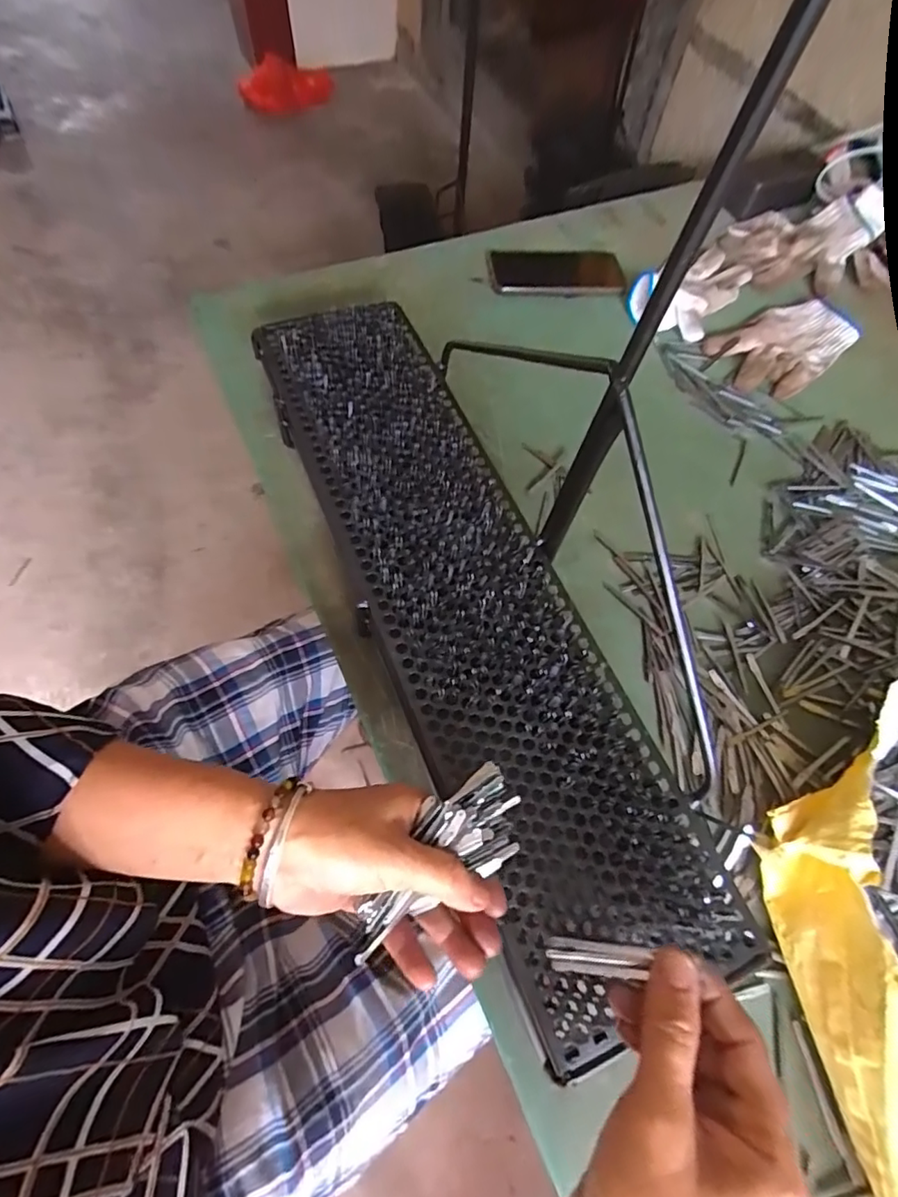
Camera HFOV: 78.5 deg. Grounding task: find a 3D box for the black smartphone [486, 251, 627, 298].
[{"bbox_3d":[0.130,-0.401,0.669,0.161,0.011,0.082,-1,64,-1],"label":"black smartphone"}]

